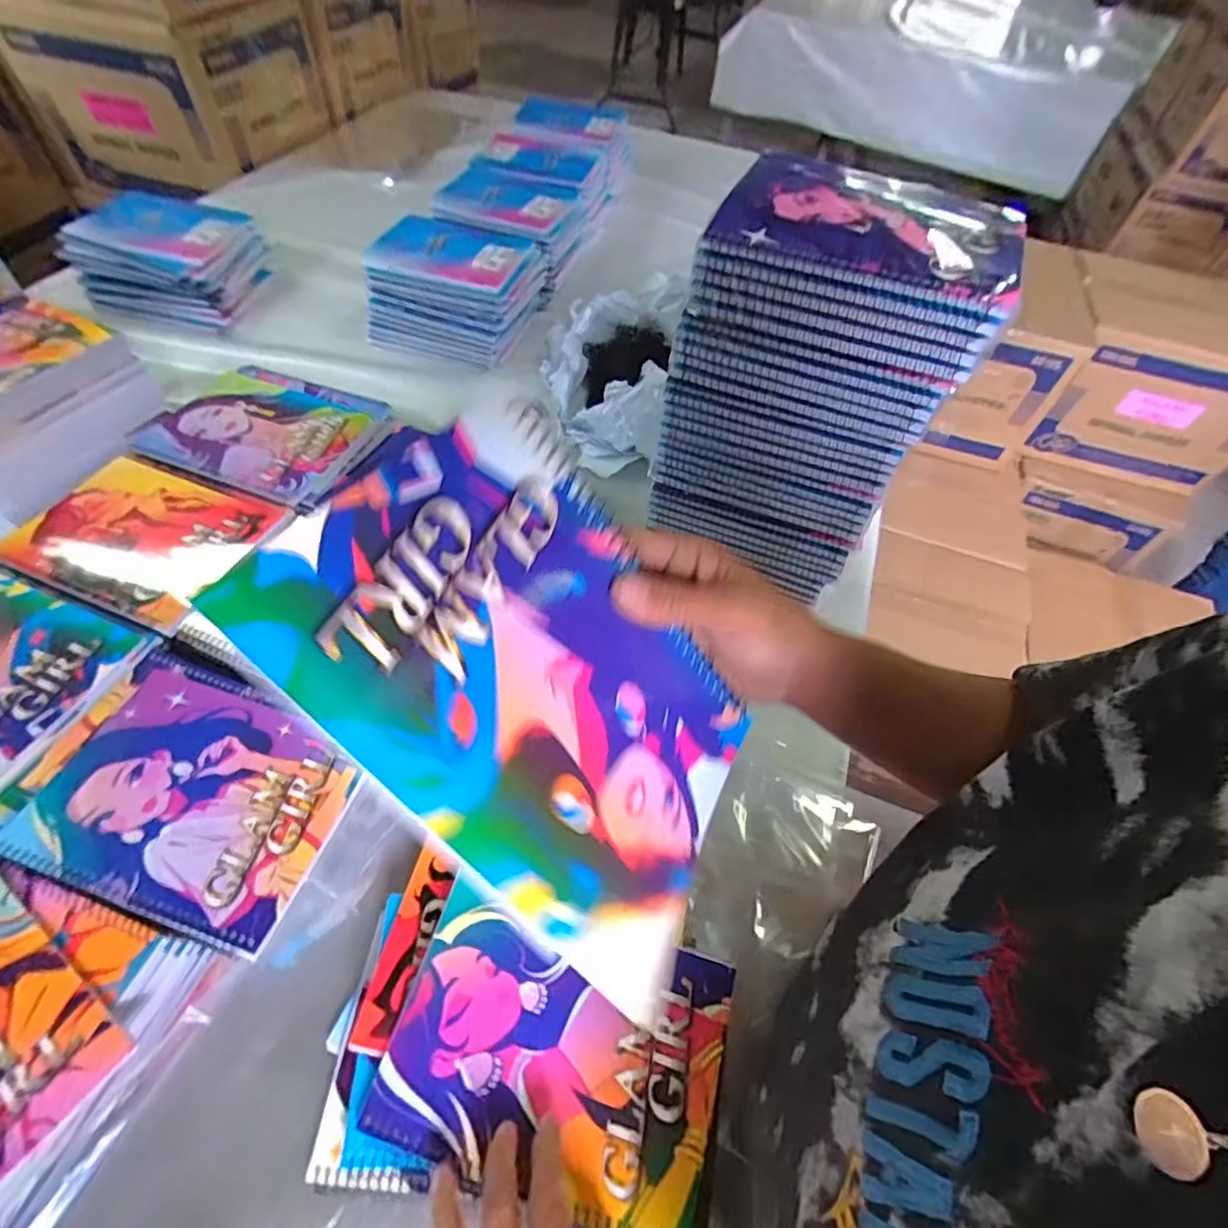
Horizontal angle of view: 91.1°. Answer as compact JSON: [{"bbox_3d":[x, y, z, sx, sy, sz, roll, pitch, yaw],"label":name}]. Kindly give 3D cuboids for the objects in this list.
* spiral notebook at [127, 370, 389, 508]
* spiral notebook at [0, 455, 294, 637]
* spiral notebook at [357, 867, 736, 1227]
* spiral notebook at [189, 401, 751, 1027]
[{"bbox_3d":[-0.384,-0.196,0.646,0.214,0.018,0.152,18,55,8],"label":"spiral notebook"},{"bbox_3d":[-0.435,-0.074,0.558,0.194,0.011,0.156,19,55,8],"label":"spiral notebook"},{"bbox_3d":[-0.035,0.267,0.373,0.196,0.010,0.139,16,54,6],"label":"spiral notebook"},{"bbox_3d":[-0.020,0.026,0.225,0.195,0.009,0.143,53,42,-18],"label":"spiral notebook"}]

